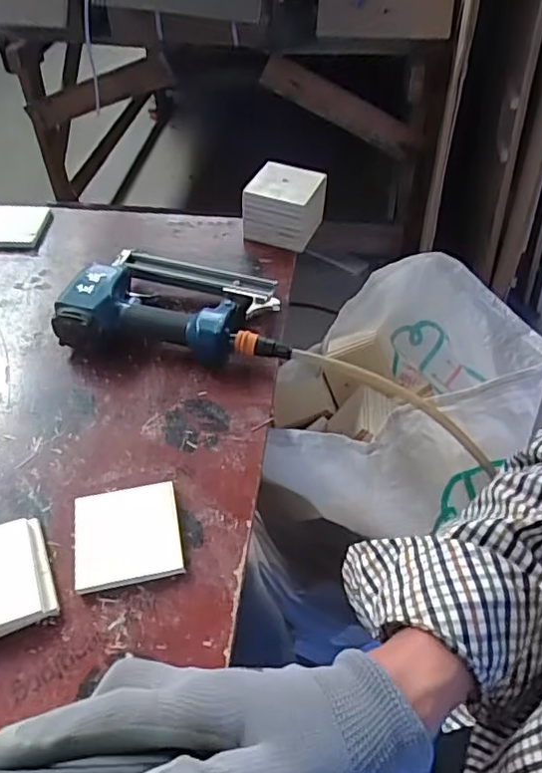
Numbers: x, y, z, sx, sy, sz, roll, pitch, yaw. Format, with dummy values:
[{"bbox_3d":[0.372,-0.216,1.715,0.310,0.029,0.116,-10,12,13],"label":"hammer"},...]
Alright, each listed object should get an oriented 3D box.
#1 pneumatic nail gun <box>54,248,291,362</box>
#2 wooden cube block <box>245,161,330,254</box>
[{"bbox_3d":[-0.112,-0.110,0.728,0.266,0.064,0.163,2,51,0],"label":"pneumatic nail gun"},{"bbox_3d":[0.023,-0.263,0.867,0.103,0.078,0.094,17,53,12],"label":"wooden cube block"}]

